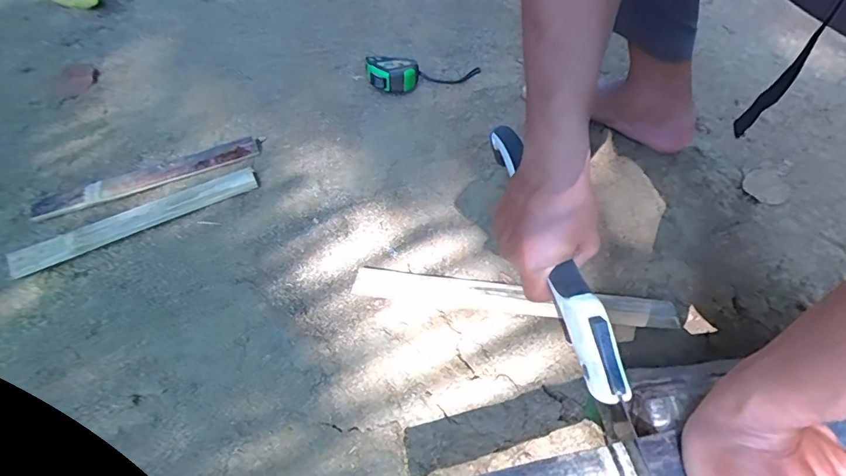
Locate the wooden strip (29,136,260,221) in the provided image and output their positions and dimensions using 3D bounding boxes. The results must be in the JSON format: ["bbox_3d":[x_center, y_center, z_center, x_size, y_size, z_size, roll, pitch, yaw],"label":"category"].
[{"bbox_3d":[-0.382,-0.087,0.633,0.297,0.011,0.045,-19,59,-8],"label":"wooden strip"}]

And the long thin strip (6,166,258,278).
[{"bbox_3d":[-0.367,-0.027,0.582,0.298,0.010,0.039,-24,67,-13],"label":"long thin strip"}]

